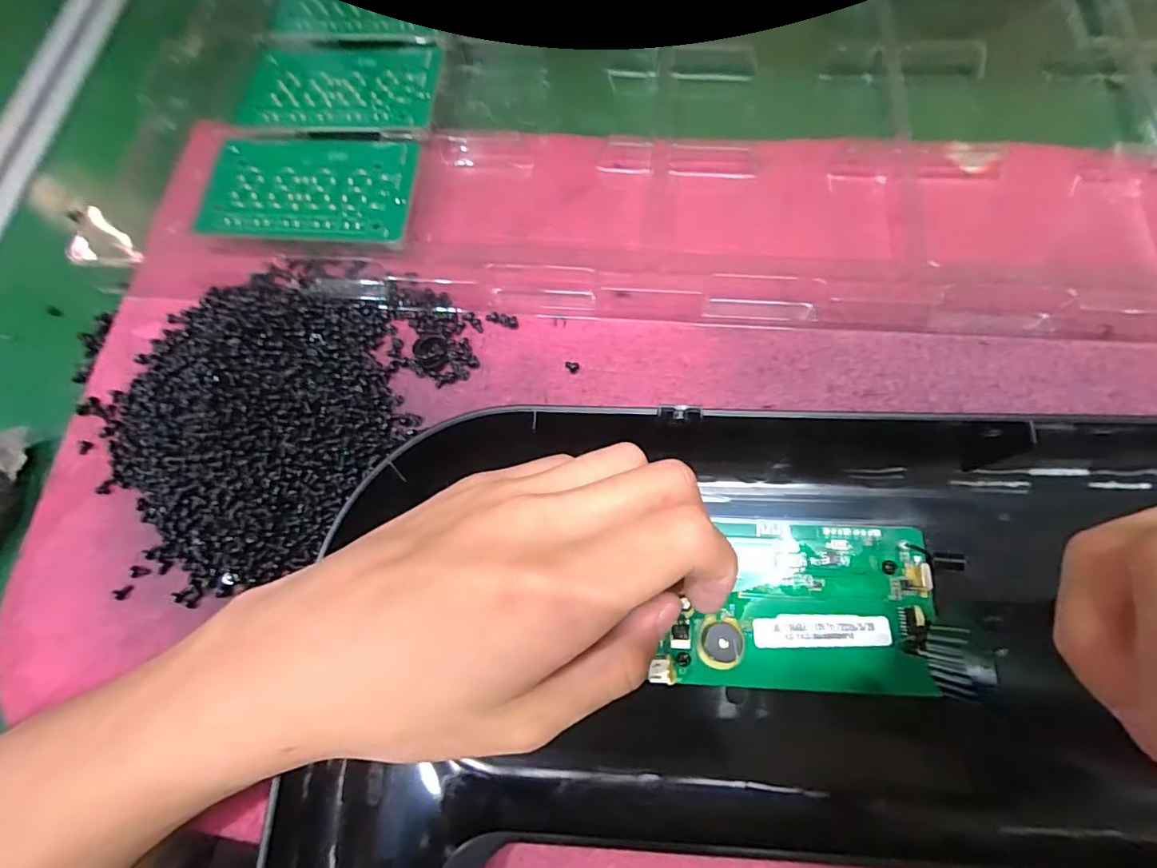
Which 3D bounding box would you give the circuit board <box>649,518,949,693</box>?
[{"bbox_3d":[0.082,0.063,0.200,0.099,0.008,0.059,1,74,2],"label":"circuit board"}]

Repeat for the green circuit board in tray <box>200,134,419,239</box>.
[{"bbox_3d":[-0.133,-0.121,0.266,0.101,0.008,0.057,4,74,3],"label":"green circuit board in tray"}]

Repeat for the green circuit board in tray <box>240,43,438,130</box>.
[{"bbox_3d":[-0.127,-0.186,0.285,0.101,0.004,0.058,2,74,2],"label":"green circuit board in tray"}]

